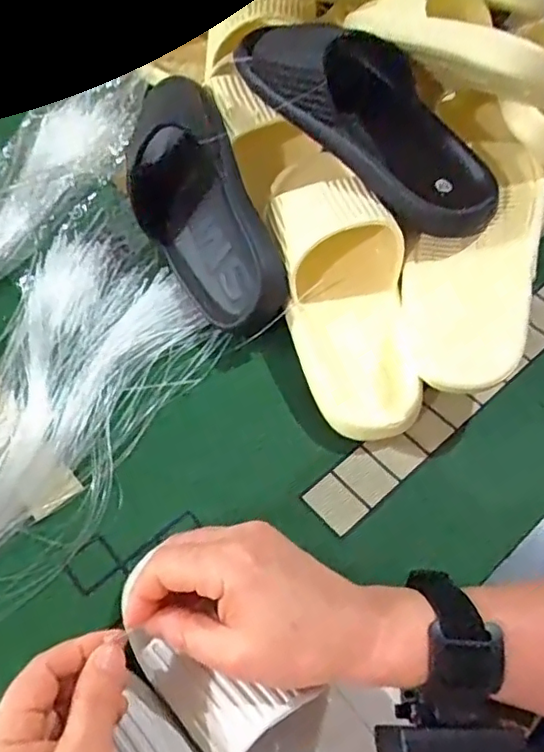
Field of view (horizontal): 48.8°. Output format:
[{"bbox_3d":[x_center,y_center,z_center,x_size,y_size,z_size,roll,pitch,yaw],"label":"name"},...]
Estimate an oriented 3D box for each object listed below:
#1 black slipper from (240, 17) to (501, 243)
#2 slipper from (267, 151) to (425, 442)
[{"bbox_3d":[0.079,-0.211,0.486,0.253,0.071,0.093,43,65,7],"label":"black slipper"},{"bbox_3d":[0.056,-0.071,0.472,0.092,0.066,0.243,-10,77,-6],"label":"slipper"}]

